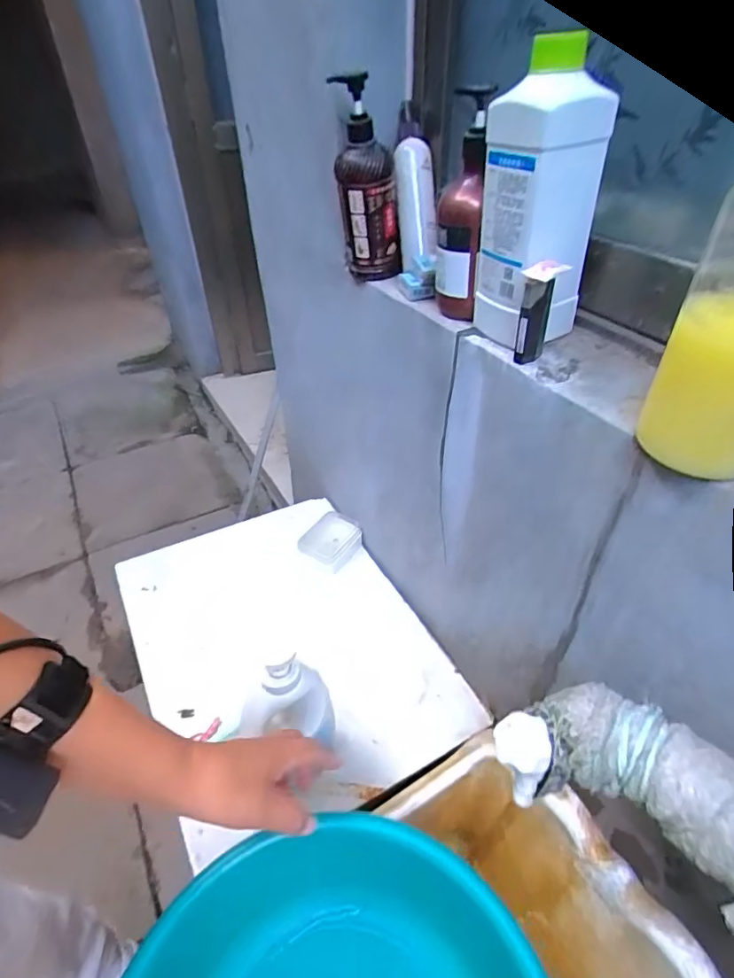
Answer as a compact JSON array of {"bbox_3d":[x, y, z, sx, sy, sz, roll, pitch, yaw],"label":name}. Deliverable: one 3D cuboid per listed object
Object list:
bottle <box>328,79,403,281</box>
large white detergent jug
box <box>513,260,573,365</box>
[{"bbox_3d":[0.002,-0.370,0.630,0.083,0.211,0.076,-1,40,2],"label":"bottle"},{"bbox_3d":[0.160,-0.264,0.480,0.084,0.231,0.094,-15,42,-15],"label":"large white detergent jug"},{"bbox_3d":[0.157,-0.164,0.475,0.033,0.089,0.025,5,42,3],"label":"box"}]

